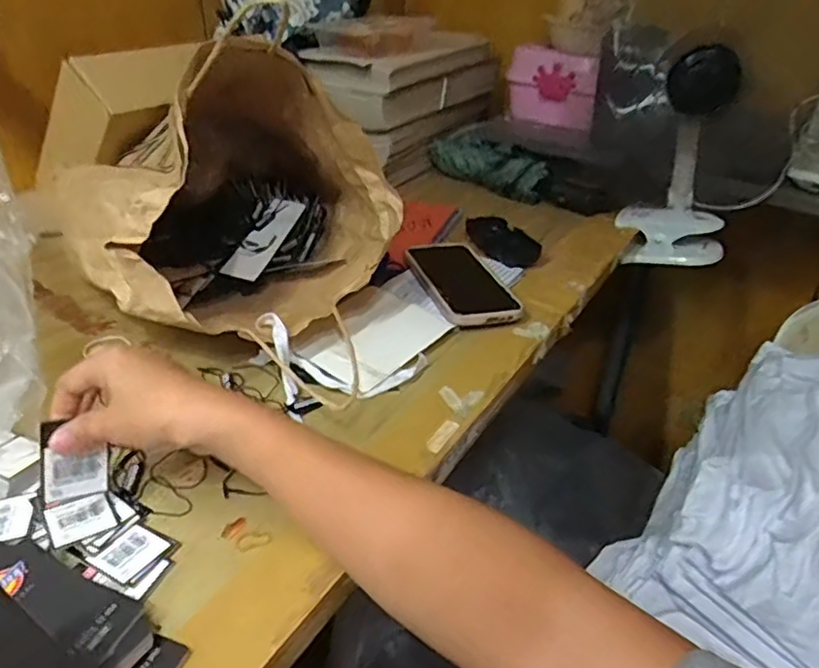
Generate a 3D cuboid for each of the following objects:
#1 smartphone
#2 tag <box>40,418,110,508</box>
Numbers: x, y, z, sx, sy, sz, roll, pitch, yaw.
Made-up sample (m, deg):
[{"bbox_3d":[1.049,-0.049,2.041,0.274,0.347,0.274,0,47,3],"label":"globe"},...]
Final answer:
[{"bbox_3d":[0.056,-0.055,0.658,0.086,0.017,0.162,-7,35,-14],"label":"smartphone"},{"bbox_3d":[-0.197,0.076,0.374,0.036,0.047,0.006,-5,10,-41],"label":"tag"}]

